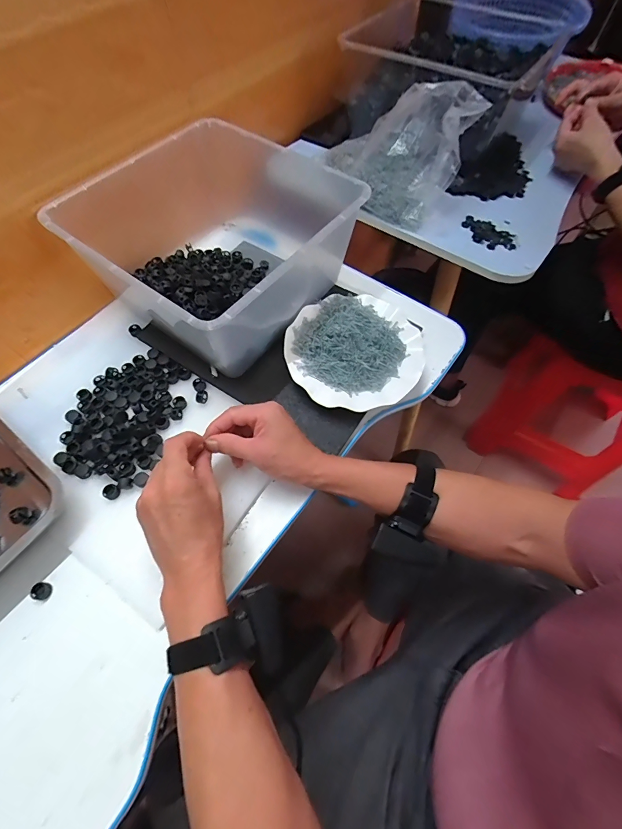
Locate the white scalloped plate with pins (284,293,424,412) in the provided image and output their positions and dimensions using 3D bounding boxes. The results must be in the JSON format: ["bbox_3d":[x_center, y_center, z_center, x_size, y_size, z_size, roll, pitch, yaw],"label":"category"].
[{"bbox_3d":[0.060,-0.086,0.500,0.179,0.038,0.176,0,62,0],"label":"white scalloped plate with pins"}]

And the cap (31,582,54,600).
[{"bbox_3d":[-0.286,0.187,0.391,0.016,0.010,0.017,0,62,0],"label":"cap"}]

